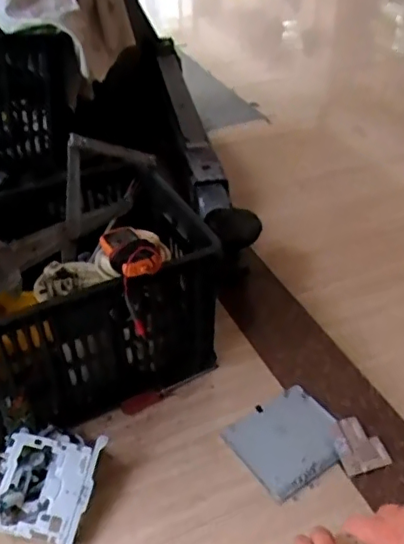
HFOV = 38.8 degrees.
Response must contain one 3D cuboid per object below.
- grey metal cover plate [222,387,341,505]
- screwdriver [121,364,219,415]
[{"bbox_3d":[0.143,0.271,0.947,0.174,0.011,0.153,-26,45,-27],"label":"grey metal cover plate"},{"bbox_3d":[-0.051,0.207,1.021,0.192,0.028,0.025,-22,43,-22],"label":"screwdriver"}]

